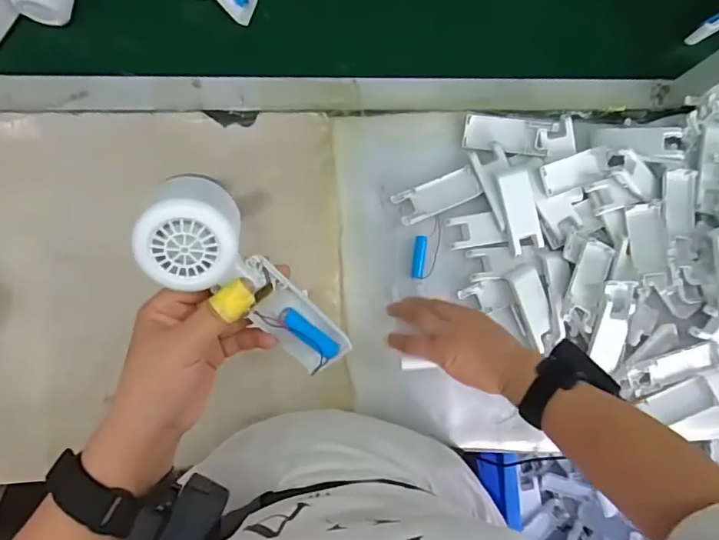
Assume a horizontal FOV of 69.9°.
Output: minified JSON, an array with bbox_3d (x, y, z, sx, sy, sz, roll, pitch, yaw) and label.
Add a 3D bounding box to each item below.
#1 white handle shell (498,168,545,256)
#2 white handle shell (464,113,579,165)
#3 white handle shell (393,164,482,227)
[{"bbox_3d":[0.189,-0.070,0.608,0.040,0.019,0.095,-13,97,-6],"label":"white handle shell"},{"bbox_3d":[0.190,-0.160,0.611,0.127,0.016,0.045,9,82,10],"label":"white handle shell"},{"bbox_3d":[0.094,-0.089,0.613,0.102,0.012,0.040,-23,86,-9],"label":"white handle shell"}]

